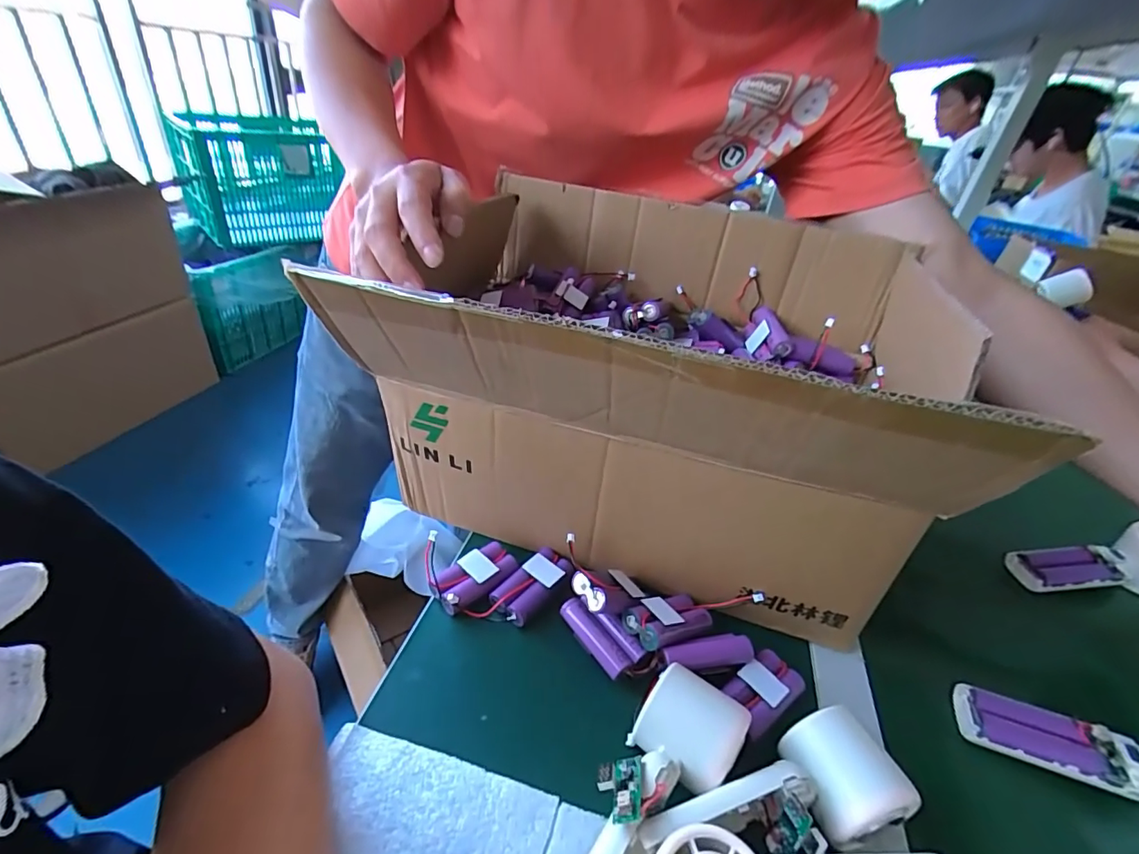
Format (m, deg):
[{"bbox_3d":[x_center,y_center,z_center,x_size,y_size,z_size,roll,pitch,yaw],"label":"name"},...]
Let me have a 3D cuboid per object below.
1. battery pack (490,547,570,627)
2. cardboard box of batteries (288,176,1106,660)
[{"bbox_3d":[-0.029,0.128,0.409,0.033,0.016,0.067,28,39,27],"label":"battery pack"},{"bbox_3d":[0.069,-0.037,0.435,0.387,0.229,0.325,15,35,11],"label":"cardboard box of batteries"}]

